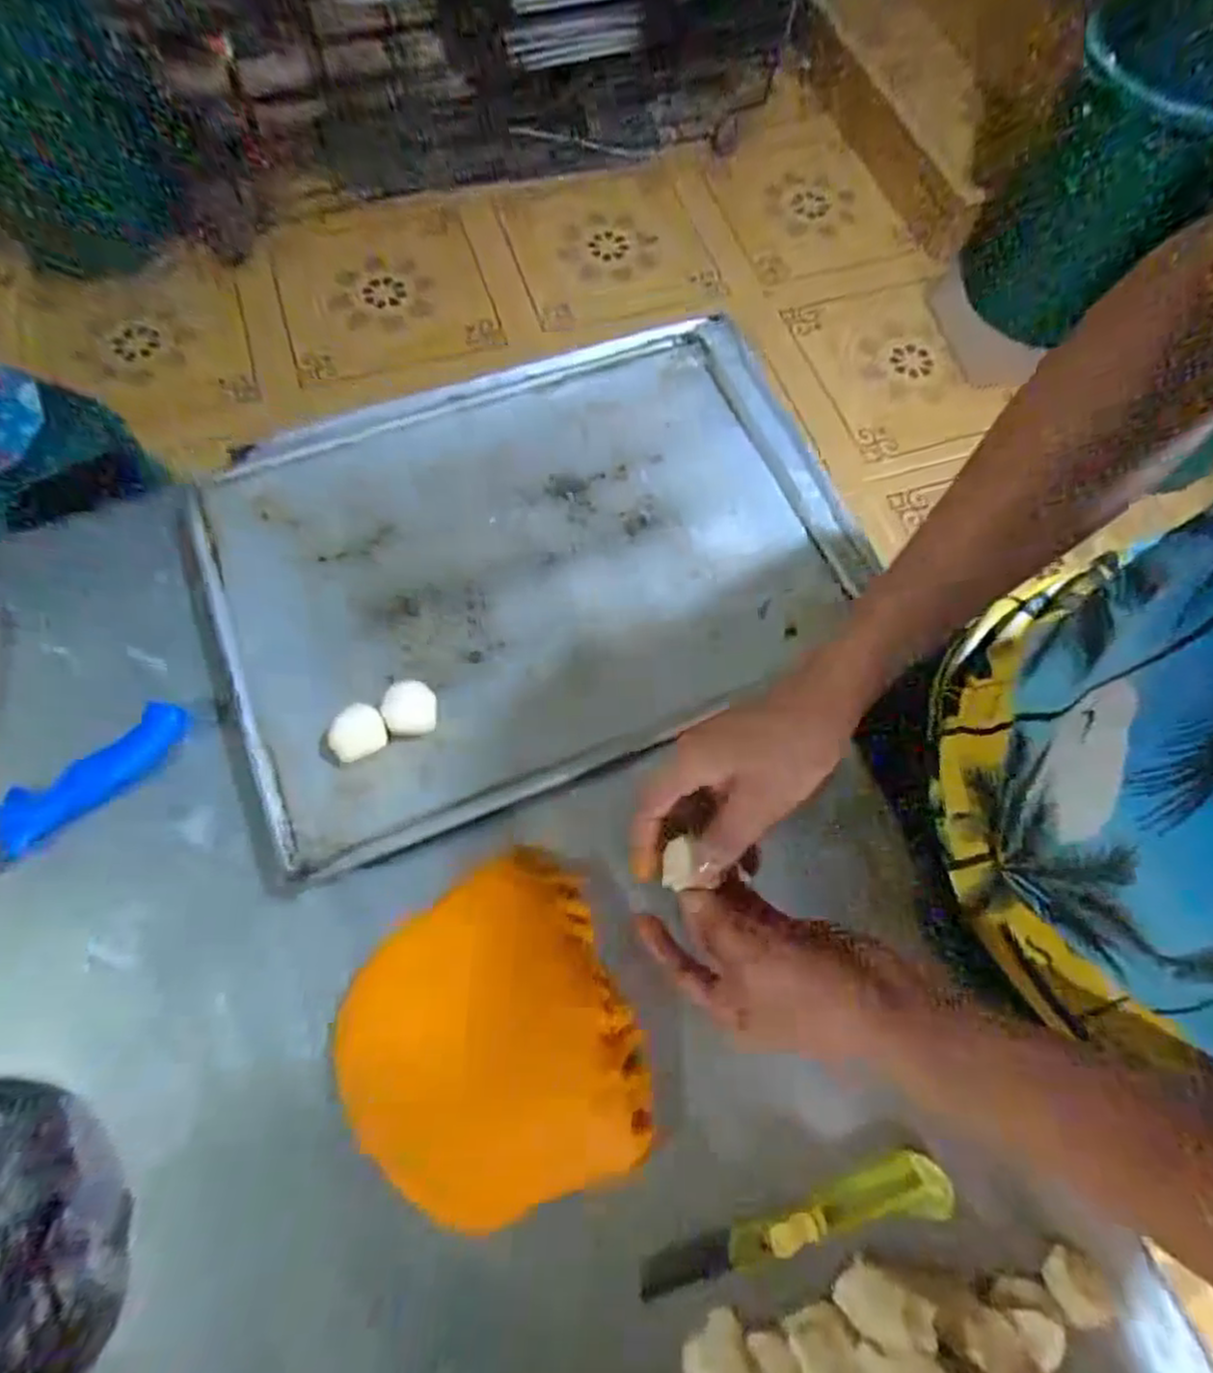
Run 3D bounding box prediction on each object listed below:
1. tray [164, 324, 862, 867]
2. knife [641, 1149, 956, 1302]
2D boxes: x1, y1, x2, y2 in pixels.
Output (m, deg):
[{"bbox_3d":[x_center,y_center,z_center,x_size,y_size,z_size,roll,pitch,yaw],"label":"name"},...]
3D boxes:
[{"bbox_3d":[-0.050,-0.108,0.540,0.465,0.034,0.337,-21,72,-10],"label":"tray"},{"bbox_3d":[0.110,0.312,0.407,0.184,0.007,0.032,-14,69,-8],"label":"knife"}]

